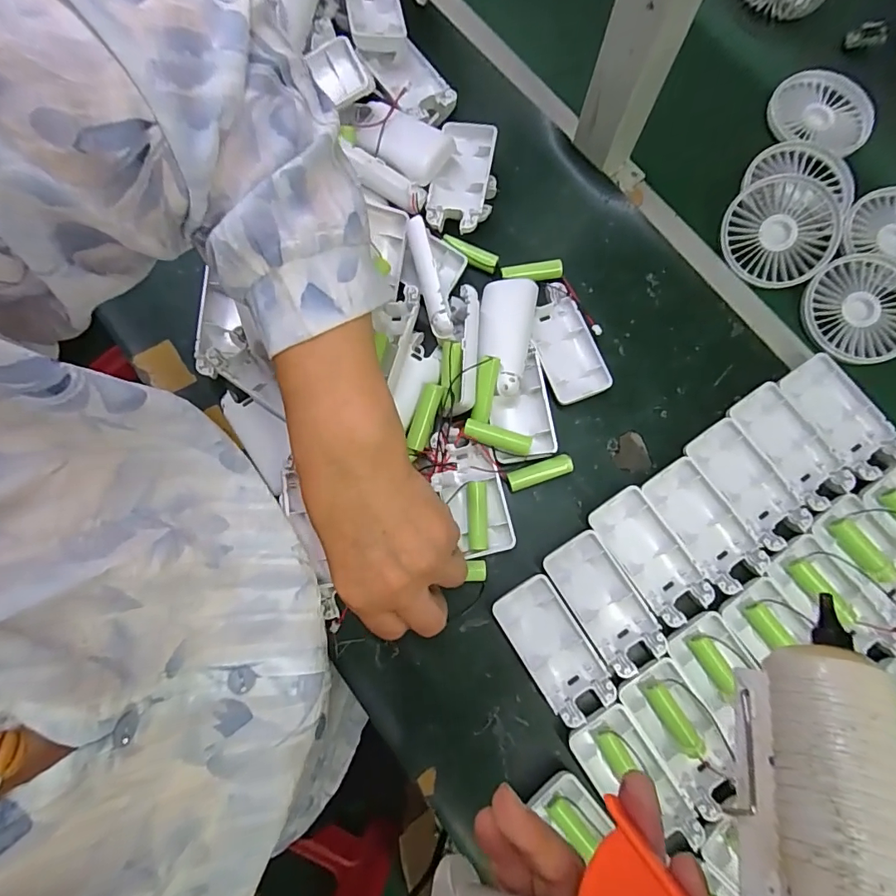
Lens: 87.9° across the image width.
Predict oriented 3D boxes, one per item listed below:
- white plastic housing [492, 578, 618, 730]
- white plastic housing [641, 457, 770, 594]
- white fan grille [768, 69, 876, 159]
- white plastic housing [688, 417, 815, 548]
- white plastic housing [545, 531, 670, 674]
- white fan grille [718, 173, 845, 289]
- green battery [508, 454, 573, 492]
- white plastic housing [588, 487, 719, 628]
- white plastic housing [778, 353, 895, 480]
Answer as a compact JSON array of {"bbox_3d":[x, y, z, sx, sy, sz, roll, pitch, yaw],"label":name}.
[{"bbox_3d":[0.073,0.139,0.325,0.046,0.014,0.094,-32,80,-6],"label":"white plastic housing"},{"bbox_3d":[0.184,0.056,0.338,0.046,0.012,0.092,-32,80,-6],"label":"white plastic housing"},{"bbox_3d":[0.341,-0.307,0.422,0.083,0.014,0.091,8,78,2],"label":"white fan grille"},{"bbox_3d":[0.222,0.027,0.347,0.045,0.013,0.094,-36,80,-7],"label":"white plastic housing"},{"bbox_3d":[0.110,0.109,0.329,0.045,0.012,0.094,-33,80,-6],"label":"white plastic housing"},{"bbox_3d":[0.283,-0.183,0.390,0.097,0.019,0.085,-18,78,-3],"label":"white fan grille"},{"bbox_3d":[0.069,0.019,0.349,0.049,0.012,0.014,-19,79,-4],"label":"green battery"},{"bbox_3d":[0.145,0.077,0.334,0.042,0.012,0.093,-33,80,-6],"label":"white plastic housing"},{"bbox_3d":[0.299,-0.024,0.353,0.047,0.010,0.094,-29,78,-6],"label":"white plastic housing"}]

